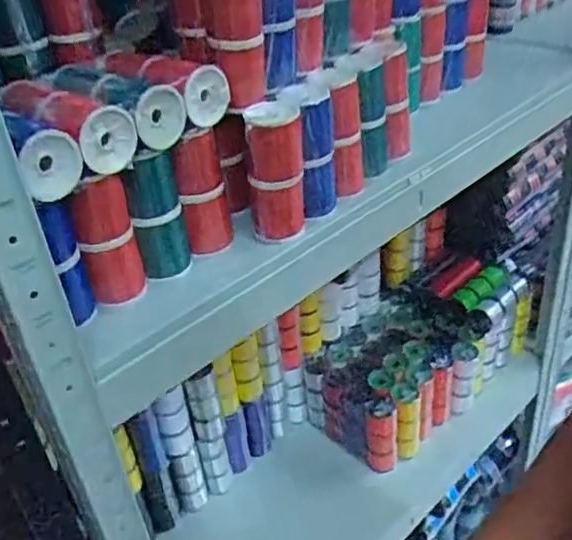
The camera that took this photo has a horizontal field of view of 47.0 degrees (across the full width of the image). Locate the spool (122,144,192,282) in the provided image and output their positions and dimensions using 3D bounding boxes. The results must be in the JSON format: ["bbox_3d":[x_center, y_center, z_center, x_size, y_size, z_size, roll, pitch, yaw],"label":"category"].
[{"bbox_3d":[-0.098,-0.042,0.503,0.037,0.112,0.039,-12,35,-8],"label":"spool"}]

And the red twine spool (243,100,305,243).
[{"bbox_3d":[-0.007,-0.073,0.528,0.042,0.114,0.042,-4,34,3],"label":"red twine spool"}]

